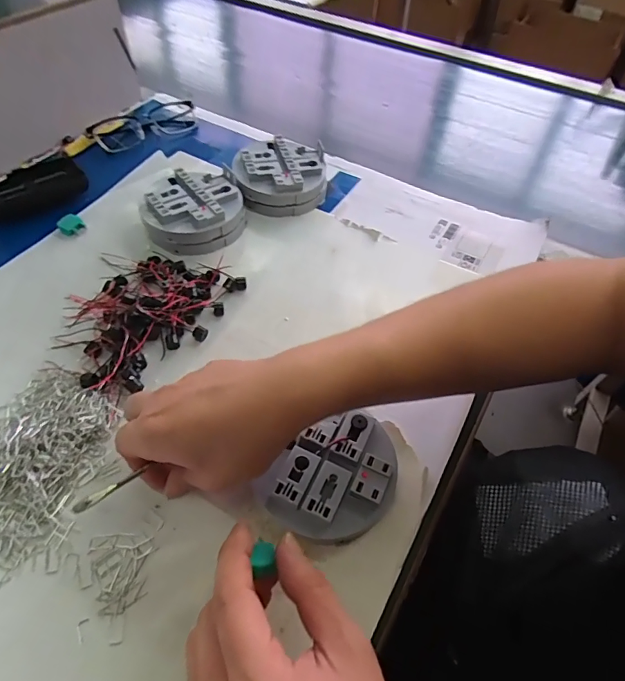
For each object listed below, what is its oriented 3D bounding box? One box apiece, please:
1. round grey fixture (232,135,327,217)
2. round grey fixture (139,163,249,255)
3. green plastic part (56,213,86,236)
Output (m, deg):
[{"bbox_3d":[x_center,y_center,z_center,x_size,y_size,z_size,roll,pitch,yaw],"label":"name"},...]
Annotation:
[{"bbox_3d":[-0.036,-0.189,0.504,0.101,0.045,0.095,1,53,-1],"label":"round grey fixture"},{"bbox_3d":[-0.124,-0.139,0.464,0.101,0.037,0.100,-4,53,-5],"label":"round grey fixture"},{"bbox_3d":[-0.254,-0.122,0.461,0.022,0.015,0.018,-33,61,-24],"label":"green plastic part"}]

